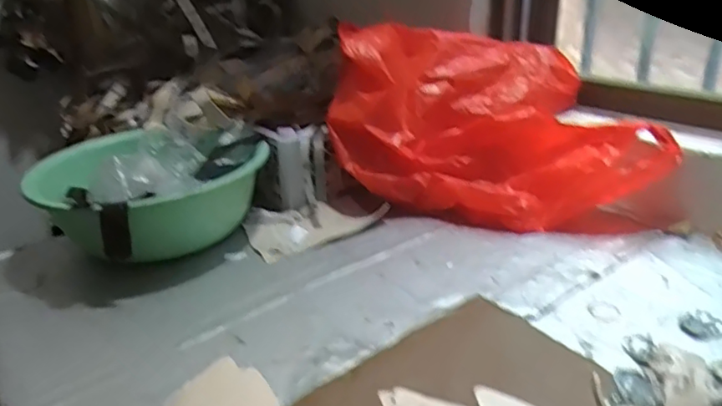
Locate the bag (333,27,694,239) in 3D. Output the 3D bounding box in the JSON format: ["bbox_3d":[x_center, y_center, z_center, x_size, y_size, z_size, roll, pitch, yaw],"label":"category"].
[{"bbox_3d":[0.187,-0.117,0.856,0.457,0.243,0.232,-1,24,4],"label":"bag"}]

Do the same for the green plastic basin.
[{"bbox_3d":[-0.297,-0.013,0.824,0.292,0.131,0.269,-2,24,1],"label":"green plastic basin"}]

